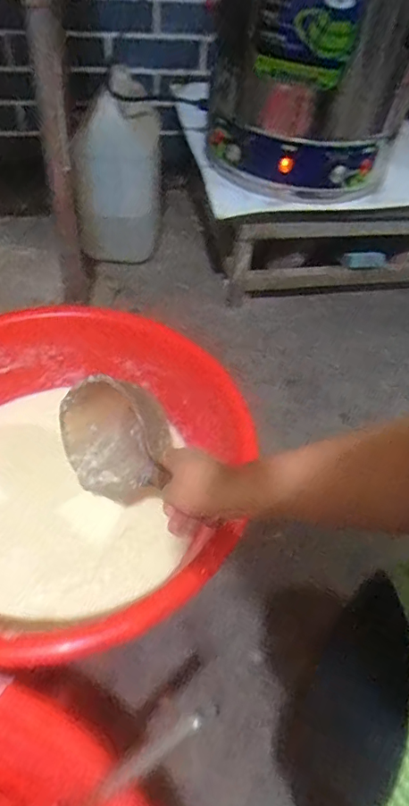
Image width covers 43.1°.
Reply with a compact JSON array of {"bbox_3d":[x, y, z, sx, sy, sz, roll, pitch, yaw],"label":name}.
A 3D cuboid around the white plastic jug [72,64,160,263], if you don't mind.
[{"bbox_3d":[-0.181,-0.483,1.090,0.167,0.337,0.124,1,51,-6],"label":"white plastic jug"}]

